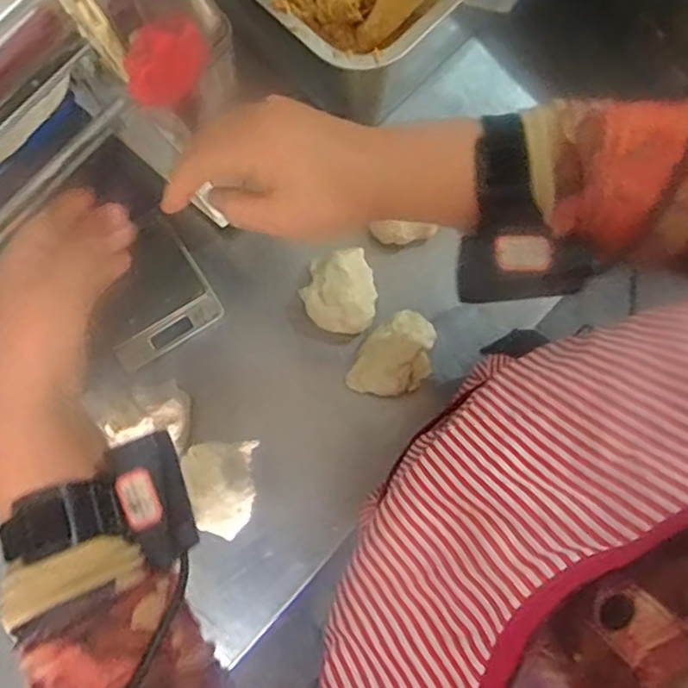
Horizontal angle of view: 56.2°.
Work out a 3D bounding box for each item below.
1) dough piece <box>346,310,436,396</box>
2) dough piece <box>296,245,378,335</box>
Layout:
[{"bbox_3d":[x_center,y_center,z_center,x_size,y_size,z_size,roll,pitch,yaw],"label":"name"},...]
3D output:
[{"bbox_3d":[0.047,0.012,0.584,0.062,0.049,0.081,26,81,5],"label":"dough piece"},{"bbox_3d":[-0.004,-0.046,0.596,0.065,0.046,0.077,-8,80,-1],"label":"dough piece"}]

